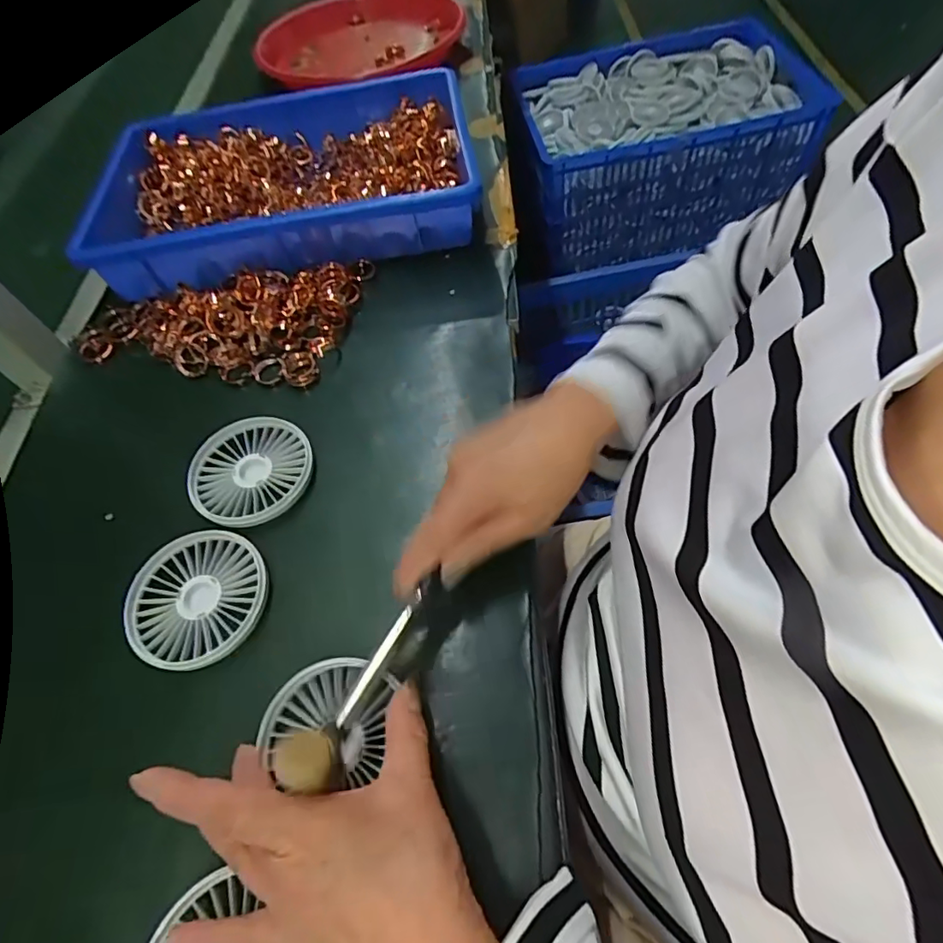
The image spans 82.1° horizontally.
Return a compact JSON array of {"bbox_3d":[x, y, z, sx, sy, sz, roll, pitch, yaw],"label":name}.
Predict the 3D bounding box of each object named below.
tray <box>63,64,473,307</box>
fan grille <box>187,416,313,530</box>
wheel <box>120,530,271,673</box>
[{"bbox_3d":[-0.178,-0.291,0.534,0.338,0.066,0.241,-10,58,-5],"label":"tray"},{"bbox_3d":[-0.159,-0.002,0.390,0.083,0.008,0.087,-1,58,1],"label":"fan grille"},{"bbox_3d":[-0.175,0.083,0.348,0.087,0.013,0.085,-1,58,1],"label":"wheel"}]

